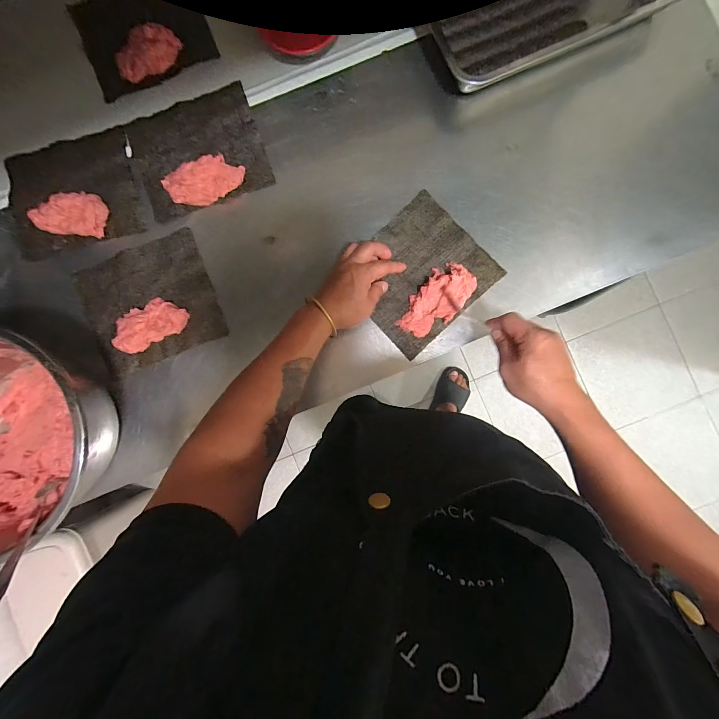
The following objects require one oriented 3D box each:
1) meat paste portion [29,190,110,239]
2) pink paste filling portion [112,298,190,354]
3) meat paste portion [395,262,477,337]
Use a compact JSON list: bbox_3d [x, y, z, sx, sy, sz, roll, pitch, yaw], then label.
[{"bbox_3d":[-0.452,-0.229,0.510,0.105,0.032,0.069,4,88,1],"label":"meat paste portion"},{"bbox_3d":[-0.324,-0.055,0.504,0.110,0.035,0.059,-26,88,0],"label":"pink paste filling portion"},{"bbox_3d":[0.119,-0.089,0.493,0.066,0.030,0.125,37,89,2],"label":"meat paste portion"}]

